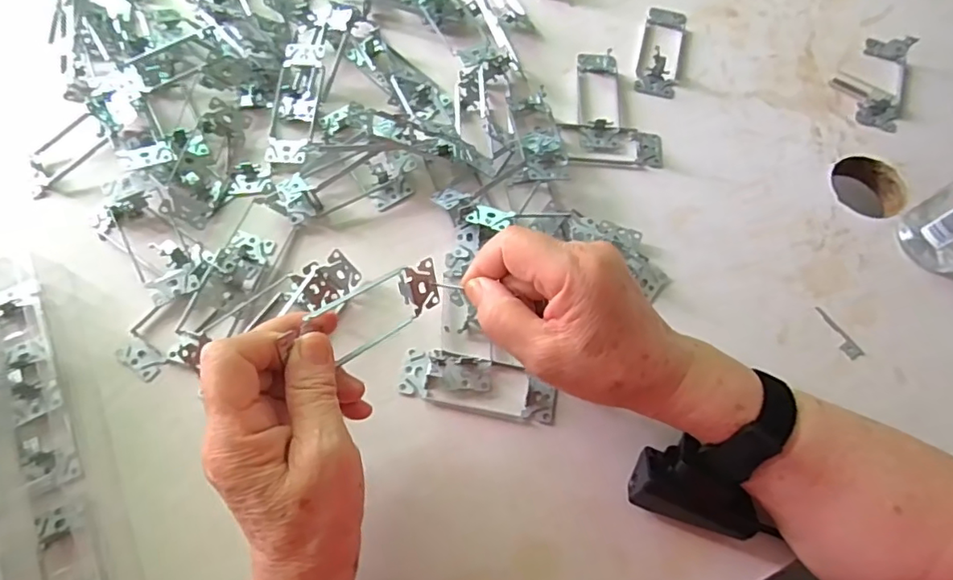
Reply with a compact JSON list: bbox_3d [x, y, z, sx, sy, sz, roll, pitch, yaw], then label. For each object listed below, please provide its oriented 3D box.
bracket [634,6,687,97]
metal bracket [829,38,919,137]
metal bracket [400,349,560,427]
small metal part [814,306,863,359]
[{"bbox_3d":[0.170,-0.223,0.503,0.036,0.018,0.102,14,67,4],"label":"bracket"},{"bbox_3d":[0.353,-0.192,0.490,0.058,0.023,0.105,22,68,7],"label":"metal bracket"},{"bbox_3d":[0.001,0.062,0.374,0.107,0.012,0.035,11,67,3],"label":"metal bracket"},{"bbox_3d":[0.263,0.031,0.404,0.011,0.004,0.044,-28,71,-13],"label":"small metal part"}]

